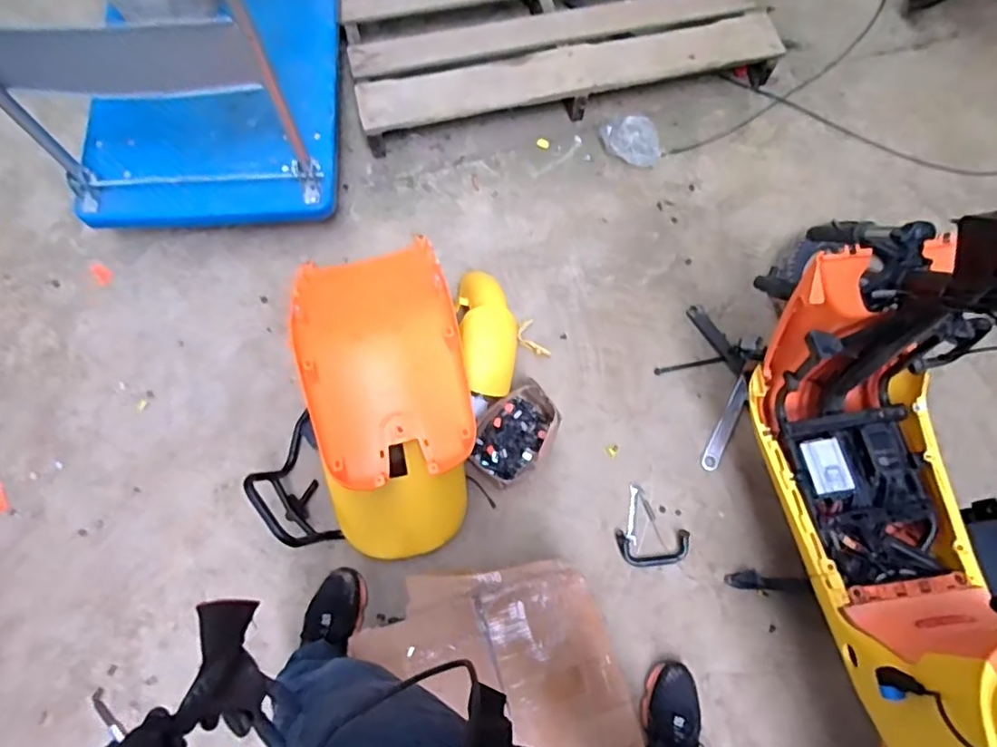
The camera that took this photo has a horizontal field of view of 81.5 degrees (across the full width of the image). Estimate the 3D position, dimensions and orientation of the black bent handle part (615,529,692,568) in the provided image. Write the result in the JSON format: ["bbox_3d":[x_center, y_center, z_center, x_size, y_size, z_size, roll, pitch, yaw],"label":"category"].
[{"bbox_3d":[0.329,0.368,1.220,0.150,0.020,0.071,0,73,-2],"label":"black bent handle part"}]

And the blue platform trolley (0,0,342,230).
[{"bbox_3d":[-0.640,-0.804,1.101,0.533,0.707,0.809,-4,73,-3],"label":"blue platform trolley"}]

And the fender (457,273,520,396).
[{"bbox_3d":[-0.022,-0.101,1.247,0.120,0.082,0.298,-7,74,-4],"label":"fender"}]

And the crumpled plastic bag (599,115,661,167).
[{"bbox_3d":[0.348,-0.614,1.526,0.145,0.033,0.155,-10,74,-5],"label":"crumpled plastic bag"}]

